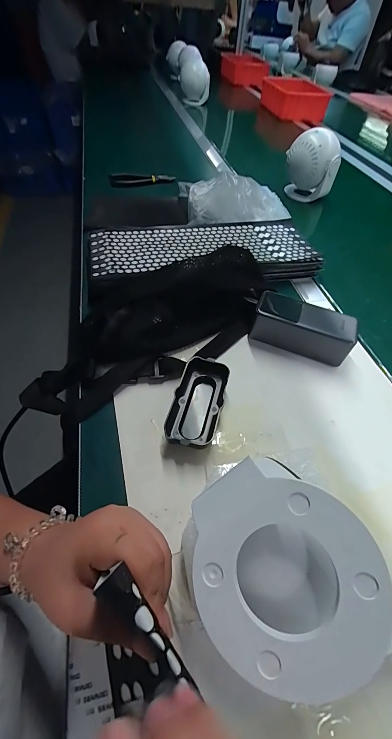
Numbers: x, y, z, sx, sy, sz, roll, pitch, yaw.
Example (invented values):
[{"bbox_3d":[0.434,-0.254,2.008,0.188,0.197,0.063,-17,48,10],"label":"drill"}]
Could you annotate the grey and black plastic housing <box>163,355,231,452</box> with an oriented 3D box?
[{"bbox_3d":[0.001,0.038,0.333,0.053,0.028,0.109,16,52,8],"label":"grey and black plastic housing"}]

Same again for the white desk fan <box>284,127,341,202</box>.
[{"bbox_3d":[0.272,-0.472,0.703,0.108,0.137,0.079,34,57,21],"label":"white desk fan"}]

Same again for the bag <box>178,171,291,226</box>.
[{"bbox_3d":[0.078,-0.333,0.574,0.215,0.047,0.118,-10,53,-12],"label":"bag"}]

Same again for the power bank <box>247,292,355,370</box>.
[{"bbox_3d":[0.143,-0.054,0.404,0.126,0.052,0.054,21,53,12],"label":"power bank"}]

